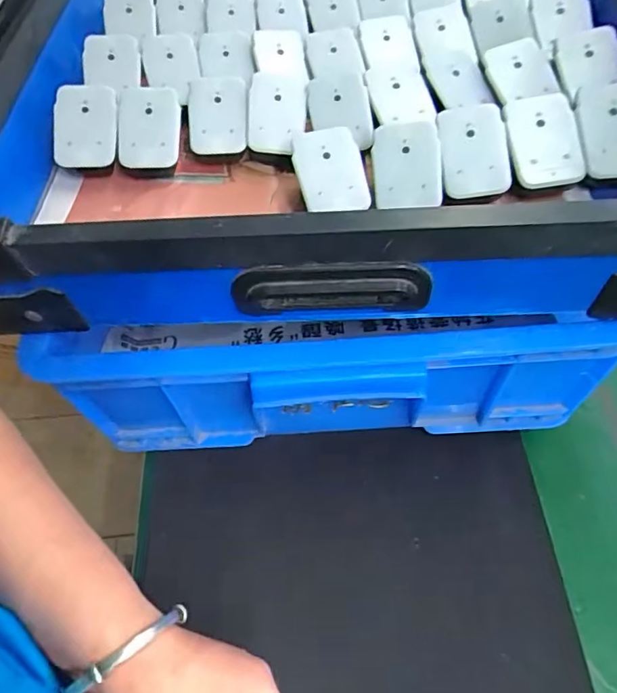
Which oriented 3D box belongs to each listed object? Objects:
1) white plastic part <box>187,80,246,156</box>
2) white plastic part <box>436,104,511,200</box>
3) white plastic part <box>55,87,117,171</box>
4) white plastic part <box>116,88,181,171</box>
[{"bbox_3d":[-0.070,-0.177,0.400,0.046,0.006,0.063,-5,79,11],"label":"white plastic part"},{"bbox_3d":[0.112,-0.133,0.354,0.045,0.005,0.069,-5,76,2],"label":"white plastic part"},{"bbox_3d":[-0.165,-0.163,0.384,0.044,0.008,0.062,-2,82,-5],"label":"white plastic part"},{"bbox_3d":[-0.119,-0.165,0.391,0.043,0.012,0.068,-2,78,-9],"label":"white plastic part"}]

